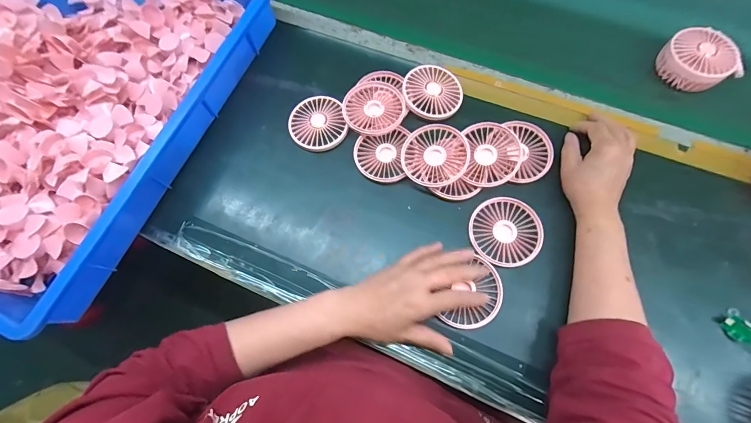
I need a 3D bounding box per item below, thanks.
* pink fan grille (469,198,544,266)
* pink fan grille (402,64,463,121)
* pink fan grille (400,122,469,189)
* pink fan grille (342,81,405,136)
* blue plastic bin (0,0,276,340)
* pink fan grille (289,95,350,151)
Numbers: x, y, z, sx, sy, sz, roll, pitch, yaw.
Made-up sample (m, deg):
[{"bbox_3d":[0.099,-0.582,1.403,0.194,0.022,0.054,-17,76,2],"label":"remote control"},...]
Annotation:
[{"bbox_3d":[0.167,0.026,0.436,0.088,0.011,0.087,-1,70,2],"label":"pink fan grille"},{"bbox_3d":[0.085,-0.177,0.494,0.085,0.011,0.084,-1,70,2],"label":"pink fan grille"},{"bbox_3d":[0.080,-0.076,0.455,0.086,0.016,0.086,21,80,12],"label":"pink fan grille"},{"bbox_3d":[-0.004,-0.154,0.494,0.087,0.013,0.094,-1,70,2],"label":"pink fan grille"},{"bbox_3d":[-0.428,-0.169,0.489,0.386,0.085,0.570,22,72,10],"label":"blue plastic bin"},{"bbox_3d":[-0.086,-0.131,0.503,0.080,0.015,0.087,-1,70,2],"label":"pink fan grille"}]

